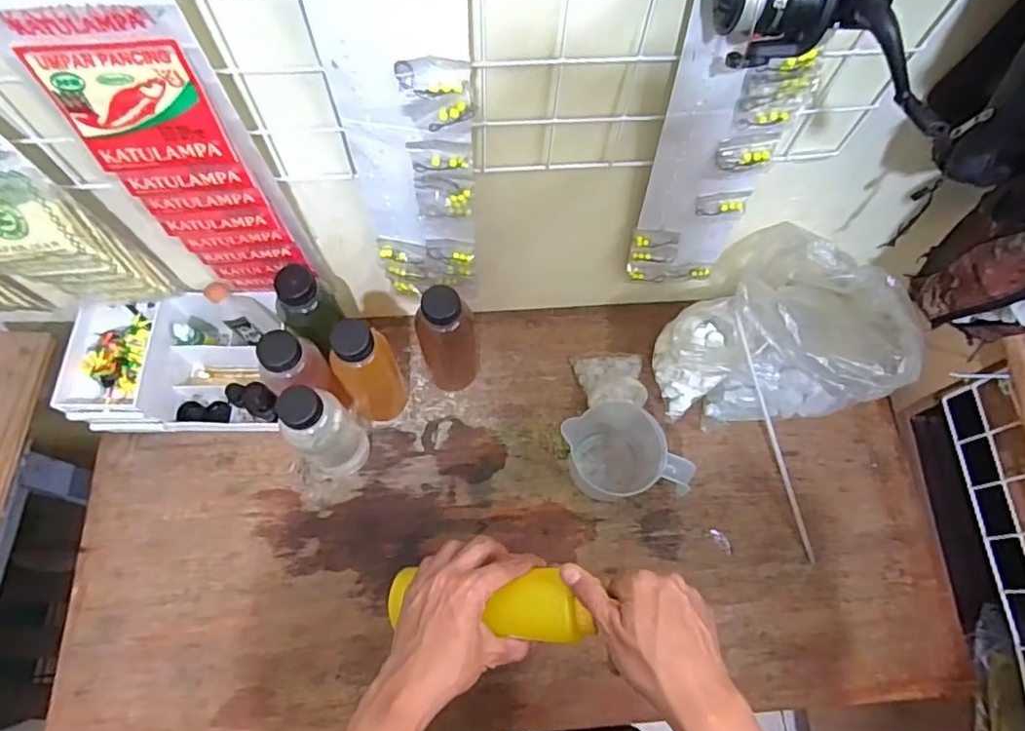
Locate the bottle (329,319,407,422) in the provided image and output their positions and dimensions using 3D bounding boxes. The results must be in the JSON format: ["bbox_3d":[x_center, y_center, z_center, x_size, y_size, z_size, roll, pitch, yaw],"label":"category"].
[{"bbox_3d":[-0.165,0.002,0.665,0.063,0.216,0.068,1,69,-2],"label":"bottle"}]

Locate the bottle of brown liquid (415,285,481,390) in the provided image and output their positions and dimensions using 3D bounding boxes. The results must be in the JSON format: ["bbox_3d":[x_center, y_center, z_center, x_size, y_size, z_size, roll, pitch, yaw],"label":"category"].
[{"bbox_3d":[-0.074,-0.028,0.689,0.073,0.188,0.070,-7,70,-5],"label":"bottle of brown liquid"}]

